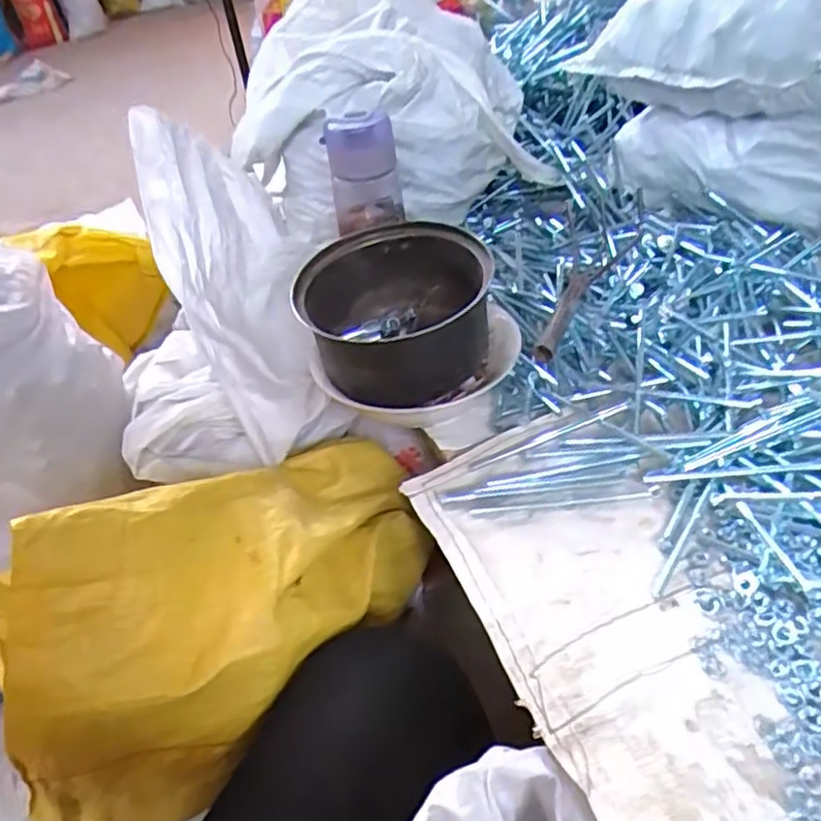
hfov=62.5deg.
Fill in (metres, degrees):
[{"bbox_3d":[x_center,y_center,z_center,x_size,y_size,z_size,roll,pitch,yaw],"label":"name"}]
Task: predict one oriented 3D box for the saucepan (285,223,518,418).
[{"bbox_3d":[0.001,-0.079,0.631,0.183,0.122,0.183,-17,42,-11],"label":"saucepan"}]

